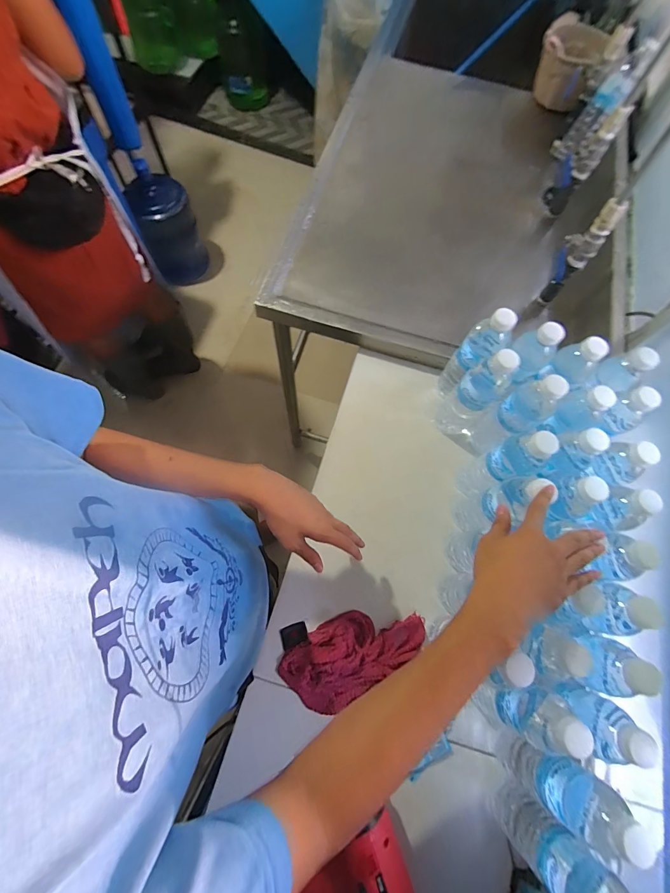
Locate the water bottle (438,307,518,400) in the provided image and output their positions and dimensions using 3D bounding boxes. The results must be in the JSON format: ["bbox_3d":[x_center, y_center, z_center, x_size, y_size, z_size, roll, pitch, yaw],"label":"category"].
[{"bbox_3d":[0.228,-0.150,0.593,0.057,0.194,0.053,1,70,-2],"label":"water bottle"}]

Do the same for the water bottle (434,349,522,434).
[{"bbox_3d":[0.222,-0.084,0.585,0.070,0.216,0.061,33,73,9],"label":"water bottle"}]

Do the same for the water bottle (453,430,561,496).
[{"bbox_3d":[0.243,0.031,0.542,0.049,0.205,0.064,-30,74,-12],"label":"water bottle"}]

